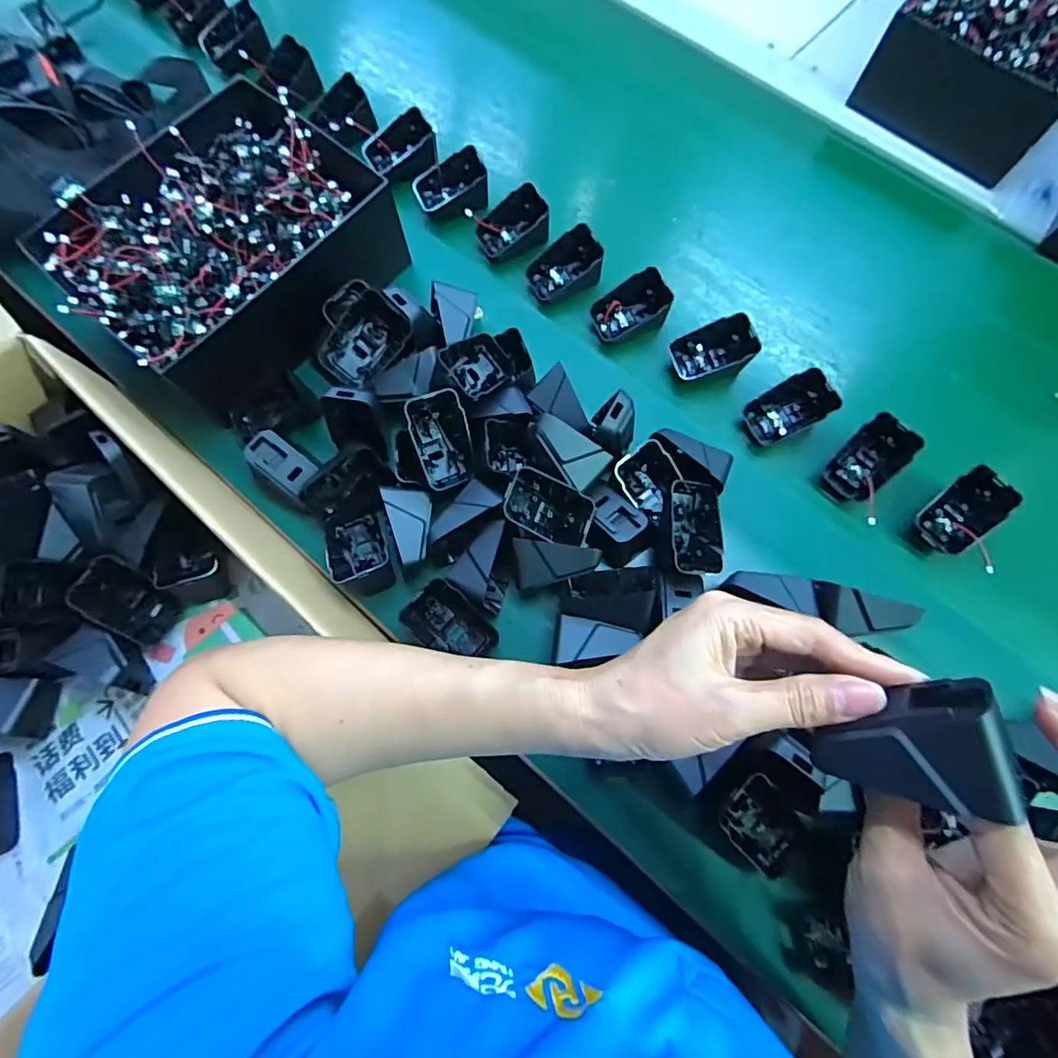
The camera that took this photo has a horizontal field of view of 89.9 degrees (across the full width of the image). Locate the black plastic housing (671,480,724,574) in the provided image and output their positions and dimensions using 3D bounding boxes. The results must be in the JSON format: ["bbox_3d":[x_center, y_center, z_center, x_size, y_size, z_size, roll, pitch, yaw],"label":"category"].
[{"bbox_3d":[0.126,-0.001,0.402,0.035,0.026,0.069,-2,74,-2],"label":"black plastic housing"}]

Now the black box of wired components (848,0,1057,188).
[{"bbox_3d":[0.486,-0.498,0.540,0.182,0.124,0.223,43,77,11],"label":"black box of wired components"}]

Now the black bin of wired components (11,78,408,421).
[{"bbox_3d":[-0.247,-0.236,0.447,0.213,0.082,0.249,36,76,9],"label":"black bin of wired components"}]

